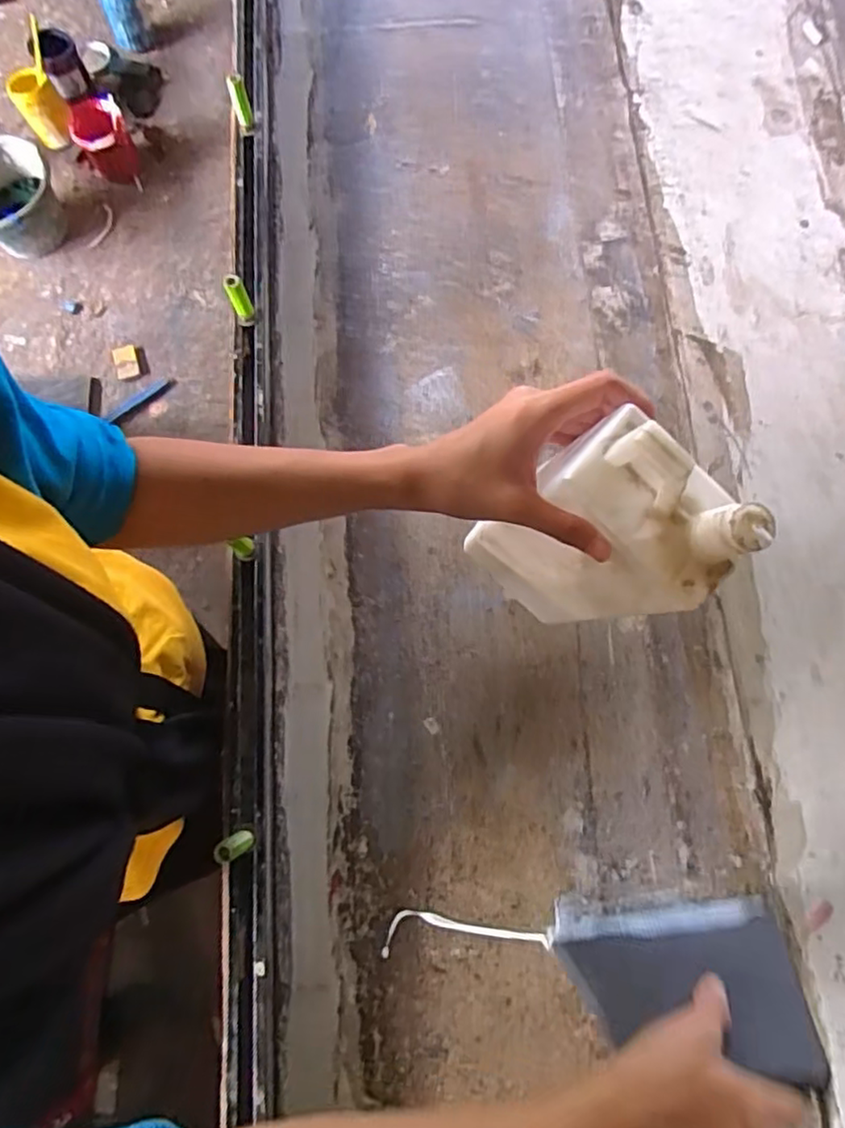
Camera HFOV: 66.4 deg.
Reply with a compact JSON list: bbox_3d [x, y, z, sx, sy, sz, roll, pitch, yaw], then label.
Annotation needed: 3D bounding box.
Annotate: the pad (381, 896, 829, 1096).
[{"bbox_3d":[0.106,0.271,0.430,0.258,0.110,0.024,-3,114,11],"label":"pad"}]

